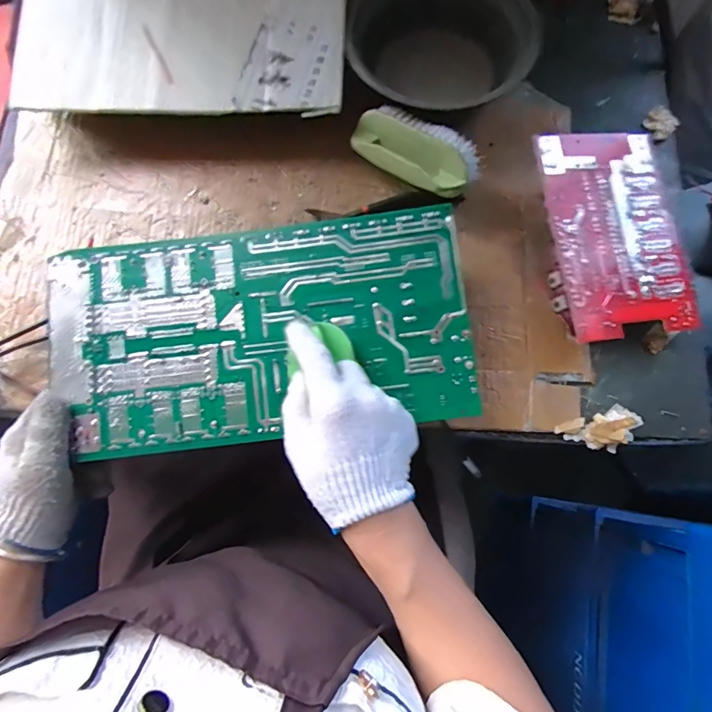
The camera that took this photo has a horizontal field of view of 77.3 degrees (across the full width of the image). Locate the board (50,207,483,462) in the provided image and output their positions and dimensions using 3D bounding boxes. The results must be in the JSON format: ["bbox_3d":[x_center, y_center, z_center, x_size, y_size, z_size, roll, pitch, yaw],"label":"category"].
[{"bbox_3d":[-0.069,-0.025,0.386,0.329,0.009,0.180,-7,82,1],"label":"board"}]

